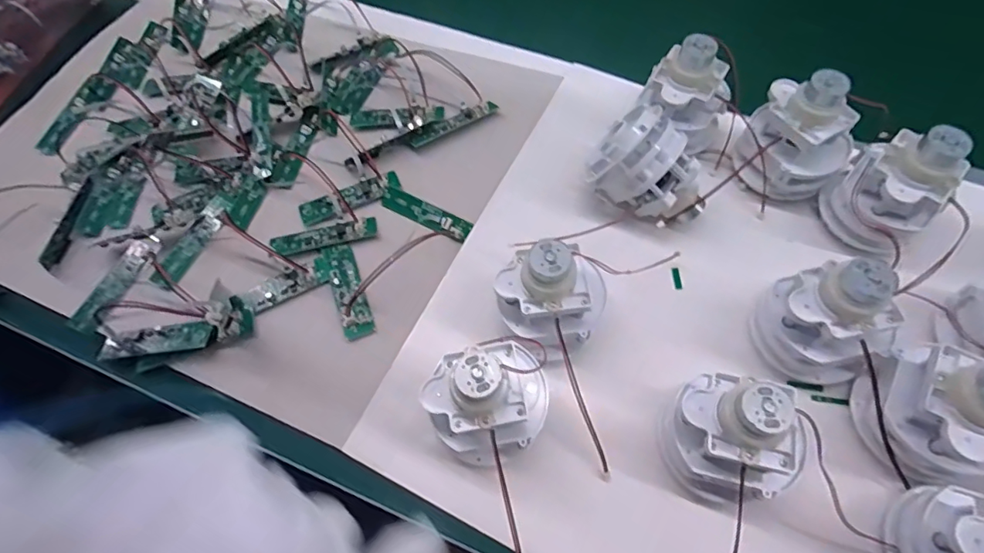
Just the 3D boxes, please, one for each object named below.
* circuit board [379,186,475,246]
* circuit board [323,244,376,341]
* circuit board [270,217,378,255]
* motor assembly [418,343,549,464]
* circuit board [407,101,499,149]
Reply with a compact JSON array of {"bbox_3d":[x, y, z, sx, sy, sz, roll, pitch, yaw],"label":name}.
[{"bbox_3d":[-0.052,-0.049,0.392,0.079,0.011,0.022,26,65,19],"label":"circuit board"},{"bbox_3d":[-0.105,0.008,0.366,0.021,0.013,0.077,-21,60,-7],"label":"circuit board"},{"bbox_3d":[-0.129,-0.032,0.386,0.079,0.004,0.019,-14,60,-3],"label":"circuit board"},{"bbox_3d":[-0.001,0.072,0.284,0.064,0.085,0.051,-26,63,-13],"label":"motor assembly"},{"bbox_3d":[-0.033,-0.131,0.428,0.080,0.006,0.013,-30,62,-12],"label":"circuit board"}]

